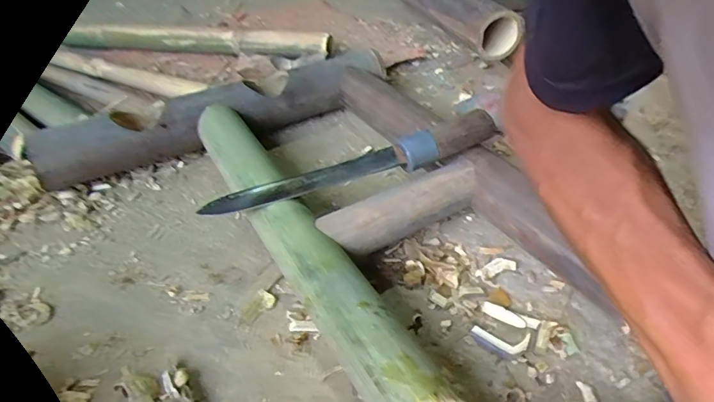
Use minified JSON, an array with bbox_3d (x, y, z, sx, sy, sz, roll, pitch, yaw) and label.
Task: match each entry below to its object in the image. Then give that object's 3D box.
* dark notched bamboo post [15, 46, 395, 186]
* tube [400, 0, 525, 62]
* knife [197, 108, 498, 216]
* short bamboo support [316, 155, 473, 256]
[{"bbox_3d":[-0.202,-0.134,0.719,0.512,0.096,0.113,-19,41,-19],"label":"dark notched bamboo post"},{"bbox_3d":[0.140,-0.371,0.864,0.085,0.071,0.426,-13,41,-11],"label":"tube"},{"bbox_3d":[-0.004,-0.040,0.506,0.319,0.047,0.041,-13,41,-11],"label":"knife"},{"bbox_3d":[0.047,0.007,0.501,0.181,0.039,0.048,-22,43,-20],"label":"short bamboo support"}]

